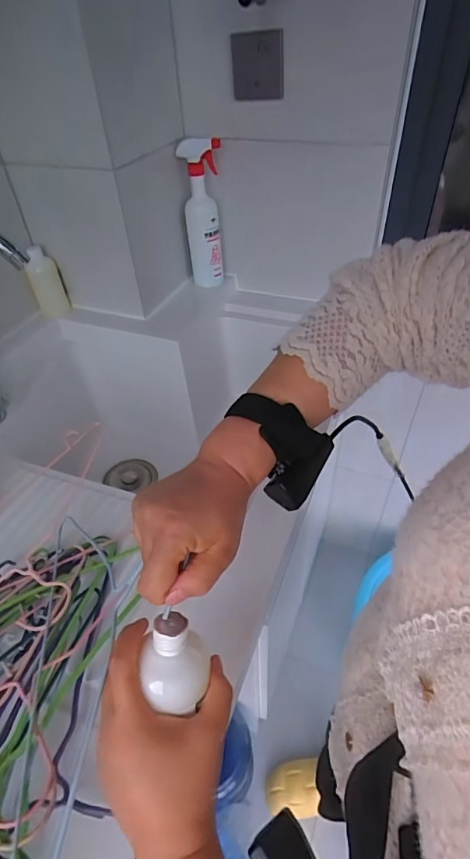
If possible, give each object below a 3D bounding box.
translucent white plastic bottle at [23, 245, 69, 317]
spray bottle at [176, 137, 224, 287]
[{"bbox_3d":[-0.371,-0.289,0.860,0.058,0.124,0.038,-18,46,-14],"label":"translucent white plastic bottle"},{"bbox_3d":[-0.064,-0.434,0.893,0.077,0.268,0.059,-12,45,-9],"label":"spray bottle"}]

